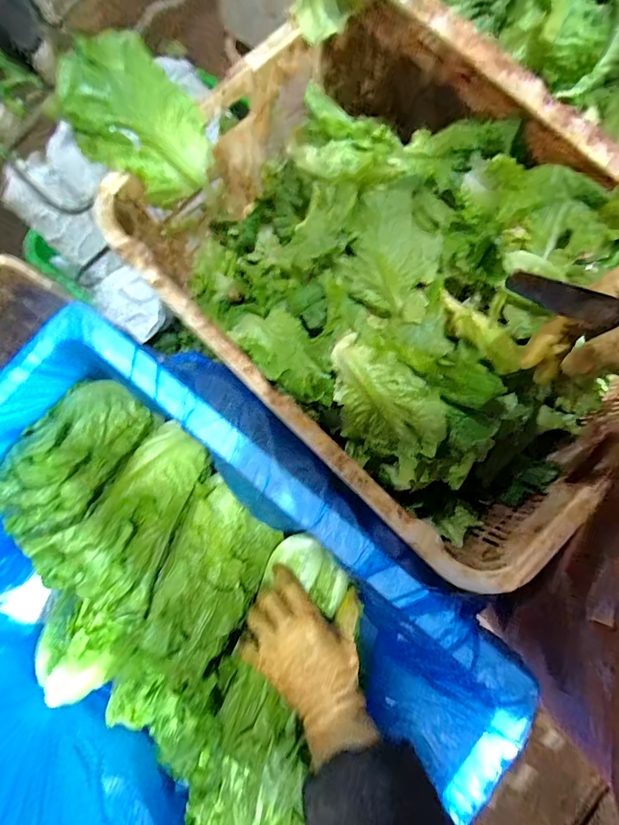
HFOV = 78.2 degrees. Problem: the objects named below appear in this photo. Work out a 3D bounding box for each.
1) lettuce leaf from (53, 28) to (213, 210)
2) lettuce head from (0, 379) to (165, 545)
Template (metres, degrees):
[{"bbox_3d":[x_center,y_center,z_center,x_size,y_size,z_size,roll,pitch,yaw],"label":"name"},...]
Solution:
[{"bbox_3d":[-0.203,-0.355,0.471,0.174,0.056,0.136,26,88,-38],"label":"lettuce leaf"},{"bbox_3d":[-0.278,0.058,0.435,0.104,0.099,0.168,38,63,-14],"label":"lettuce head"}]

